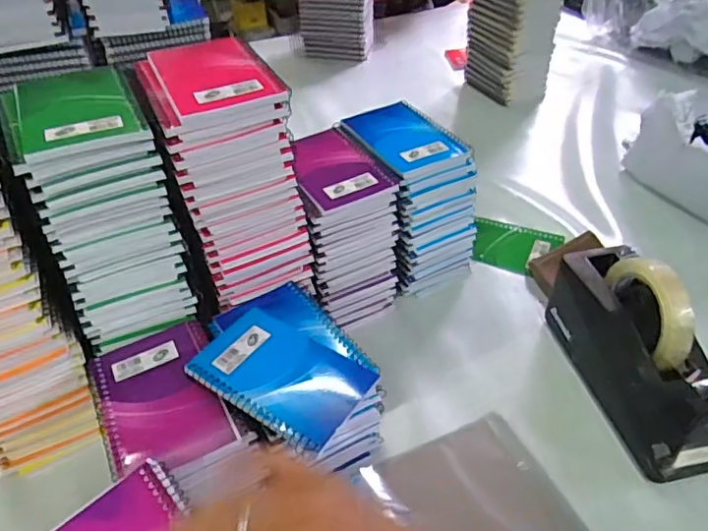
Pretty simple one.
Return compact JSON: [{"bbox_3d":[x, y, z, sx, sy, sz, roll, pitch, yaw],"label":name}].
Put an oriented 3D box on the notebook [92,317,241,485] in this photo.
[{"bbox_3d":[-0.147,0.098,0.420,0.086,0.005,0.129,-19,44,-18],"label":"notebook"}]

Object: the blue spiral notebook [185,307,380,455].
[{"bbox_3d":[-0.057,0.082,0.425,0.128,0.007,0.081,23,46,27],"label":"blue spiral notebook"}]

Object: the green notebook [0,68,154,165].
[{"bbox_3d":[-0.208,-0.115,0.410,0.095,0.011,0.124,-22,45,-21],"label":"green notebook"}]

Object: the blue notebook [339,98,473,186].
[{"bbox_3d":[0.050,-0.135,0.589,0.091,0.016,0.130,-23,46,-22],"label":"blue notebook"}]

